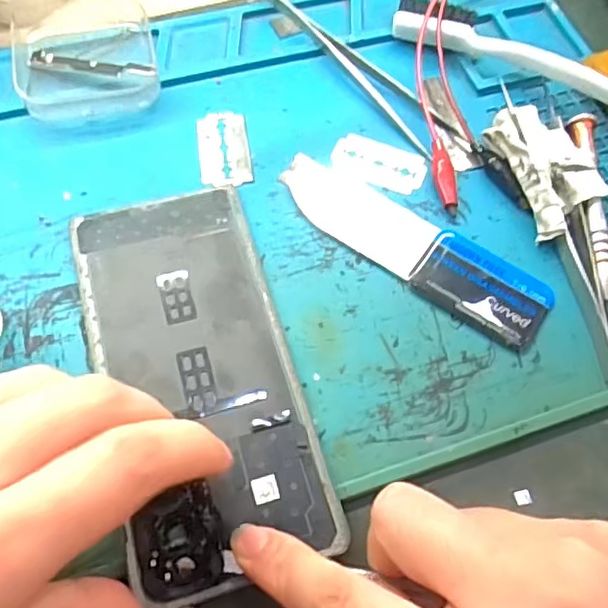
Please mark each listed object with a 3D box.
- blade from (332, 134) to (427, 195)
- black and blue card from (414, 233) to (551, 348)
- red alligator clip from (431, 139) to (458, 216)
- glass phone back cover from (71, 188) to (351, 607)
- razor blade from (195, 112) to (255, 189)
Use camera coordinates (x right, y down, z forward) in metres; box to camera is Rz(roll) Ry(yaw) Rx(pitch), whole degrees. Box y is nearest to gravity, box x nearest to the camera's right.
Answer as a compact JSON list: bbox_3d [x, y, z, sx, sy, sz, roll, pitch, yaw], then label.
[{"bbox_3d":[0.035,-0.065,0.283,0.042,0.004,0.024,20,64,6],"label":"blade"},{"bbox_3d":[0.074,-0.007,0.255,0.053,0.004,0.035,35,67,13],"label":"black and blue card"},{"bbox_3d":[0.063,-0.057,0.278,0.009,0.007,0.038,-5,64,-7],"label":"red alligator clip"},{"bbox_3d":[-0.041,0.022,0.234,0.071,0.004,0.154,-16,64,-12],"label":"glass phone back cover"},{"bbox_3d":[-0.036,-0.072,0.280,0.023,0.004,0.042,-6,64,-7],"label":"razor blade"}]

